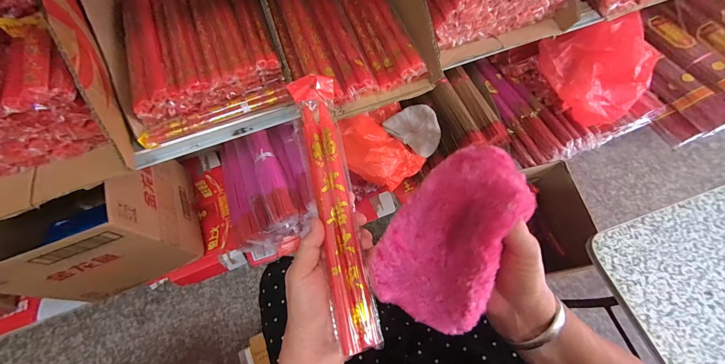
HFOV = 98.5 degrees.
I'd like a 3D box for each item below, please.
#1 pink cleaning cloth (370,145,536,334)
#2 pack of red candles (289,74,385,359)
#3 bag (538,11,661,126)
[{"bbox_3d":[0.066,0.053,0.251,0.095,0.163,0.055,30,26,17],"label":"pink cleaning cloth"},{"bbox_3d":[-0.029,0.019,0.319,0.042,0.016,0.282,-12,76,-4],"label":"pack of red candles"},{"bbox_3d":[0.673,-0.328,0.914,0.233,0.170,0.290,-31,71,-12],"label":"bag"}]

